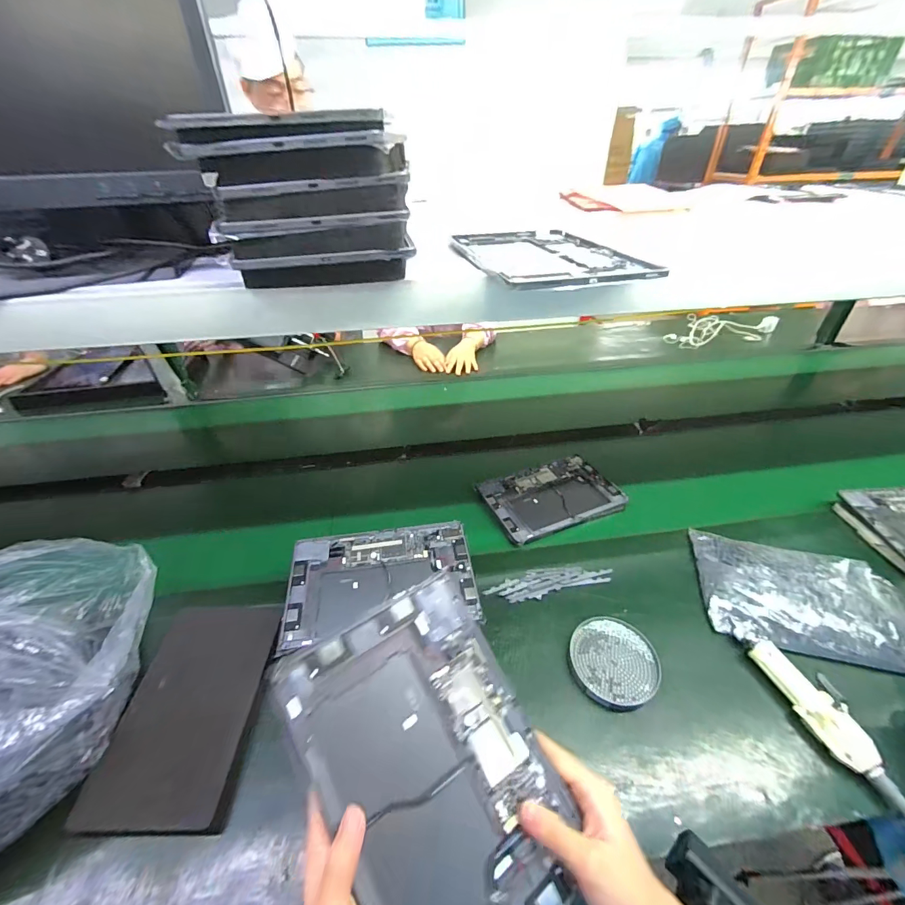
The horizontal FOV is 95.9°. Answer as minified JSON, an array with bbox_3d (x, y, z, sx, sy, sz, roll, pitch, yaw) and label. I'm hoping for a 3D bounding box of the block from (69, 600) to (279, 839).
[{"bbox_3d":[-0.321,0.309,0.517,0.150,0.023,0.255,2,38,-8],"label":"block"}]

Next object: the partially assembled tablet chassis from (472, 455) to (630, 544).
[{"bbox_3d":[0.192,0.083,0.794,0.253,0.011,0.161,-16,42,-18],"label":"partially assembled tablet chassis"}]

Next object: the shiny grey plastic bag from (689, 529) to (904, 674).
[{"bbox_3d":[0.528,0.213,0.613,0.275,0.032,0.181,7,38,12],"label":"shiny grey plastic bag"}]

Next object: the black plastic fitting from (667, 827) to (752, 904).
[{"bbox_3d":[0.208,0.347,0.320,0.040,0.036,0.071,-25,43,-27],"label":"black plastic fitting"}]

